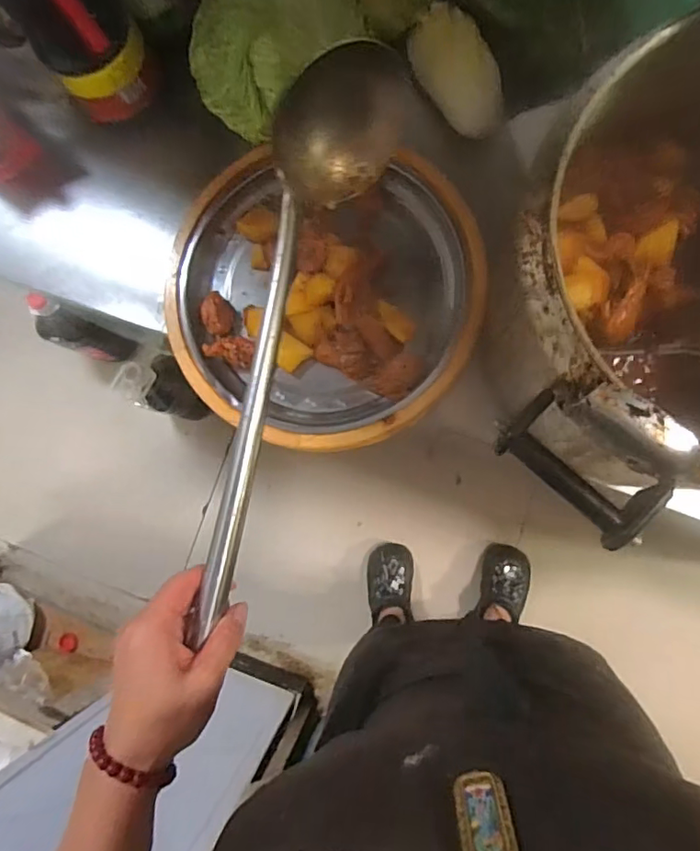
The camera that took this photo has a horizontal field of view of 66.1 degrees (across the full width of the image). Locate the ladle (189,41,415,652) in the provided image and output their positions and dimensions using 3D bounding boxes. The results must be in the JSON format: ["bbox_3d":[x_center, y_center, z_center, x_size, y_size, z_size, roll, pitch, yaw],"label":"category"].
[{"bbox_3d":[-0.037,-0.066,0.397,0.088,0.109,0.406,10,82,8],"label":"ladle"}]

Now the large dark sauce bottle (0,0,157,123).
[{"bbox_3d":[-0.297,-0.438,0.597,0.110,0.234,0.088,-41,81,1],"label":"large dark sauce bottle"}]

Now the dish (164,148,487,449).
[{"bbox_3d":[-0.034,-0.141,0.618,0.349,0.052,0.322,-1,84,7],"label":"dish"}]

